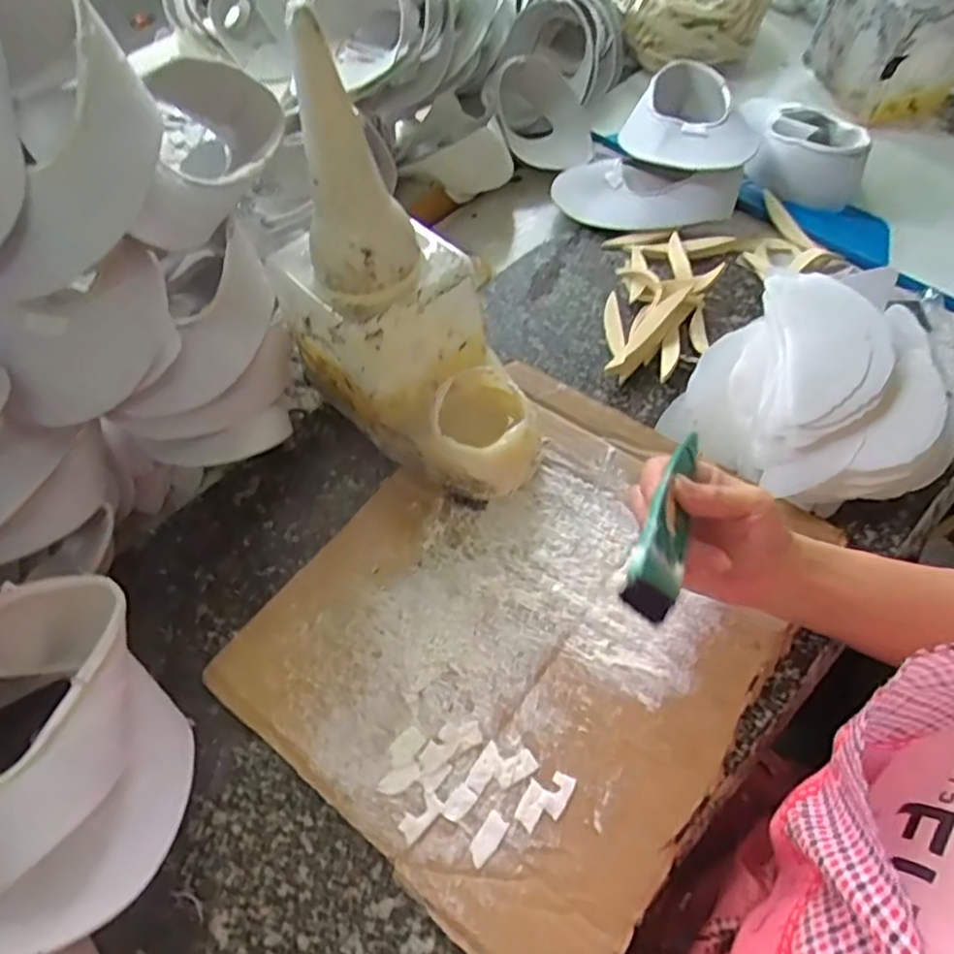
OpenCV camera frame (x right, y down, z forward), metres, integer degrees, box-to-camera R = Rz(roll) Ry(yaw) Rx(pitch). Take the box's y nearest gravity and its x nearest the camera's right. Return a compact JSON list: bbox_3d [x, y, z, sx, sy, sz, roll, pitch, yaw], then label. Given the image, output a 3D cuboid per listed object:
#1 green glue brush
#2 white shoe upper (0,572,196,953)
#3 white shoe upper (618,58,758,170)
[{"bbox_3d":[0.099,0.023,0.341,0.012,0.041,0.125,-7,35,39],"label":"green glue brush"},{"bbox_3d":[-0.218,0.146,0.346,0.104,0.111,0.163,-24,60,-10],"label":"white shoe upper"},{"bbox_3d":[0.206,-0.346,0.671,0.118,0.062,0.102,-10,59,-2],"label":"white shoe upper"}]

